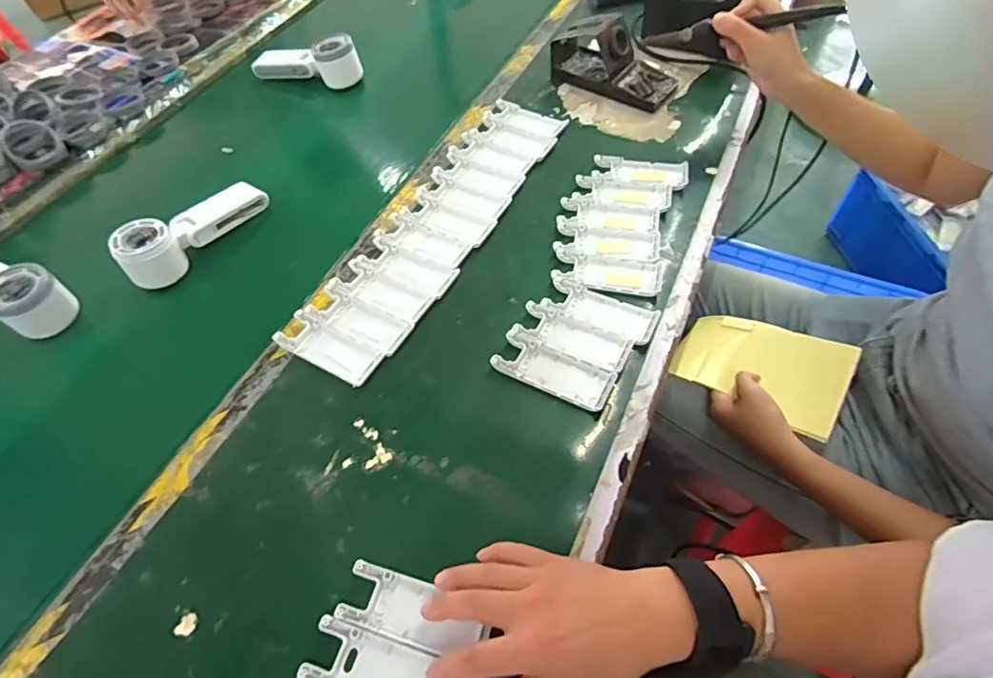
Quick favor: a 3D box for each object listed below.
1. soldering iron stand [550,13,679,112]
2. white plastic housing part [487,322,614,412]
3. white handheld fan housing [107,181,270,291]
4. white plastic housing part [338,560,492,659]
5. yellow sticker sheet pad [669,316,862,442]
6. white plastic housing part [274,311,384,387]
[{"bbox_3d":[0.153,-0.368,0.692,0.163,0.067,0.072,34,64,25],"label":"soldering iron stand"},{"bbox_3d":[0.050,0.025,0.461,0.102,0.011,0.045,23,60,19],"label":"white plastic housing part"},{"bbox_3d":[-0.334,-0.126,0.579,0.050,0.053,0.168,22,59,19],"label":"white handheld fan housing"},{"bbox_3d":[-0.059,0.188,0.363,0.099,0.005,0.042,21,59,14],"label":"white plastic housing part"},{"bbox_3d":[0.287,0.026,0.572,0.165,0.029,0.103,28,62,20],"label":"yellow sticker sheet pad"},{"bbox_3d":[-0.155,0.009,0.488,0.099,0.013,0.038,24,60,20],"label":"white plastic housing part"}]

